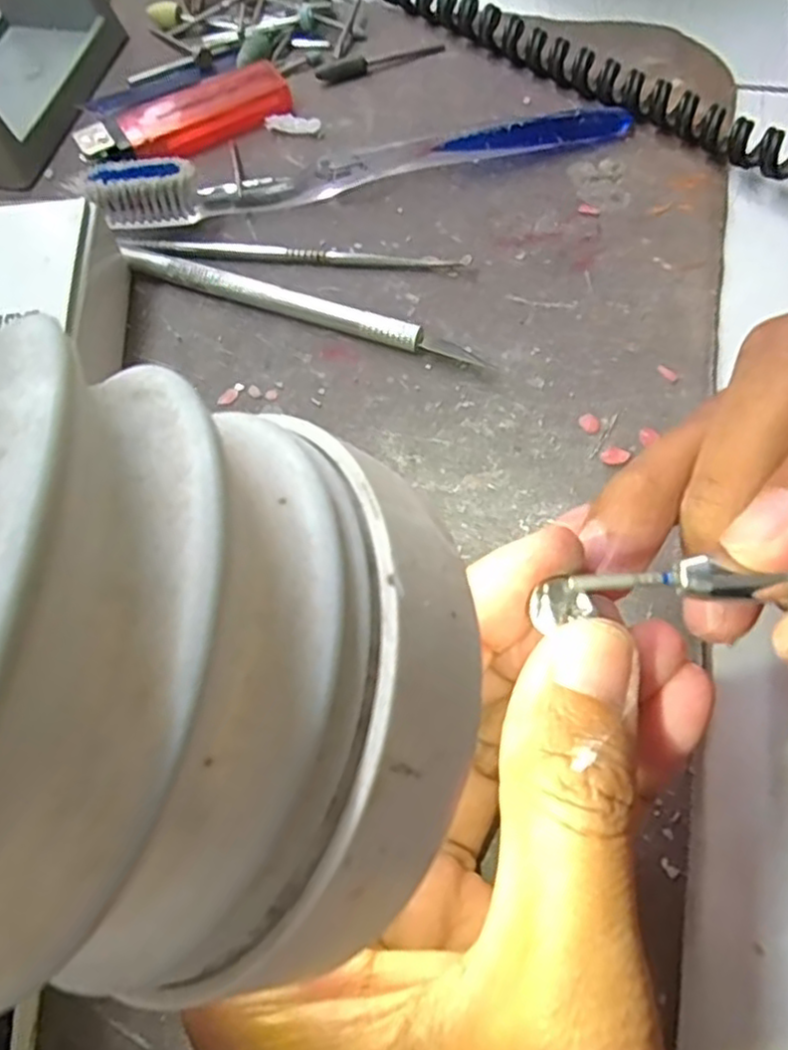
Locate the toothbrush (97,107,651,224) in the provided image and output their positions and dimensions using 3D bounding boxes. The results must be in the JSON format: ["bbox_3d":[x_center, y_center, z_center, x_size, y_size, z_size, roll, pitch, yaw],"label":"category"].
[{"bbox_3d":[-0.008,-0.125,0.237,0.183,0.021,0.015,-11,65,-3],"label":"toothbrush"}]

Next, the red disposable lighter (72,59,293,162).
[{"bbox_3d":[-0.077,-0.151,0.258,0.077,0.013,0.022,-25,65,-8],"label":"red disposable lighter"}]

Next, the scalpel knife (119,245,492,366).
[{"bbox_3d":[-0.031,-0.070,0.220,0.123,0.007,0.007,19,67,13],"label":"scalpel knife"}]

